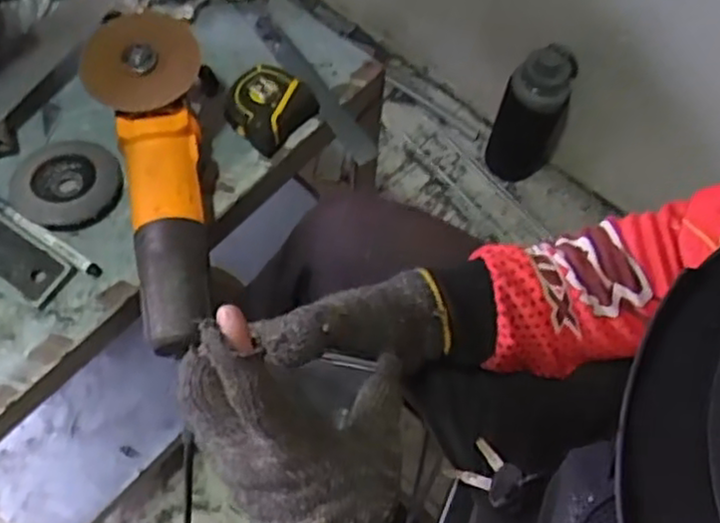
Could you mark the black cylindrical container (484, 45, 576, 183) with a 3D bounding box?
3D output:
[{"bbox_3d":[0.281,-0.234,1.180,0.095,0.283,0.090,1,65,-2],"label":"black cylindrical container"}]

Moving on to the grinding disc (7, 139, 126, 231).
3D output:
[{"bbox_3d":[-0.268,-0.074,0.652,0.101,0.021,0.095,1,65,-2],"label":"grinding disc"}]

